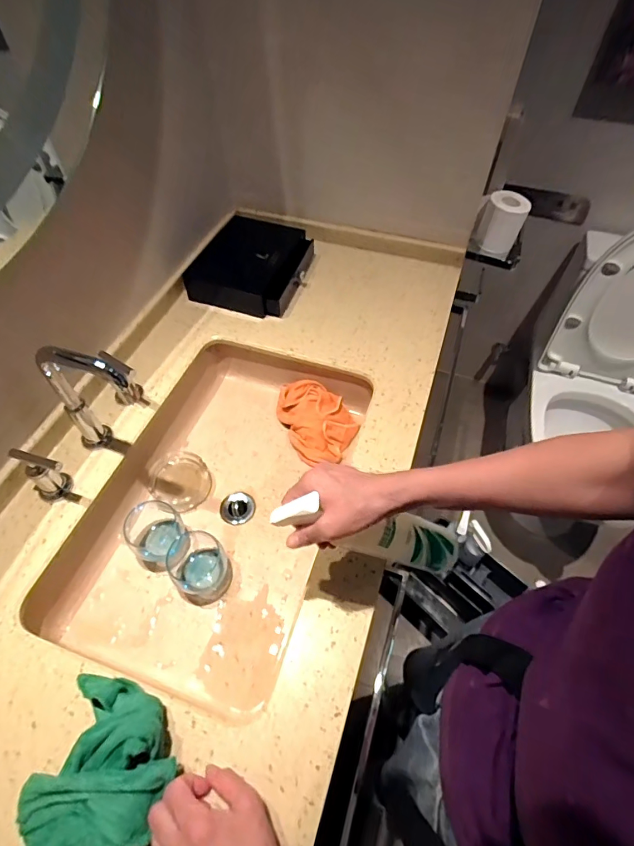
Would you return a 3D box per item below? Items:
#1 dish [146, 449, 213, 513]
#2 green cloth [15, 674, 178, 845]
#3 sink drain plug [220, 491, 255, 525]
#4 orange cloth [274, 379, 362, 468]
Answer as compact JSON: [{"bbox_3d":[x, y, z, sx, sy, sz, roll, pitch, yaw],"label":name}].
[{"bbox_3d":[-0.251,0.100,0.803,0.104,0.038,0.107,0,54,0],"label":"dish"},{"bbox_3d":[-0.231,0.365,0.443,0.140,0.066,0.173,16,55,12],"label":"green cloth"},{"bbox_3d":[-0.144,0.153,0.792,0.059,0.014,0.062,14,55,10],"label":"sink drain plug"},{"bbox_3d":[0.001,-0.016,0.876,0.137,0.052,0.189,-22,57,-15],"label":"orange cloth"}]

